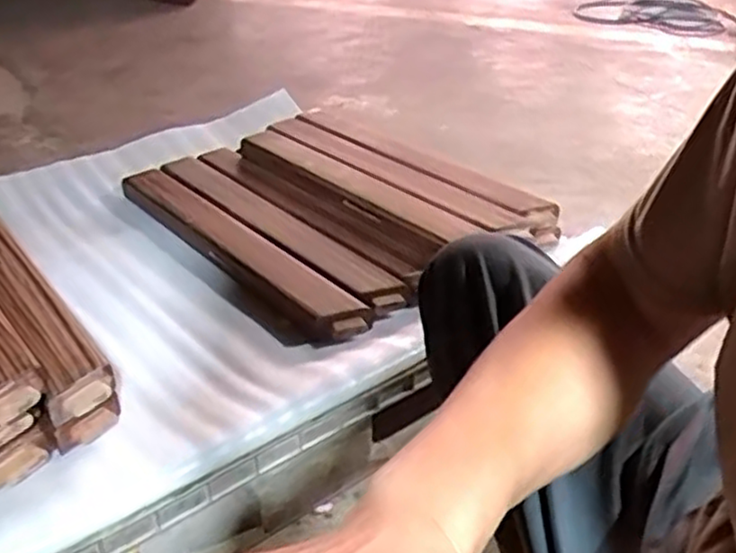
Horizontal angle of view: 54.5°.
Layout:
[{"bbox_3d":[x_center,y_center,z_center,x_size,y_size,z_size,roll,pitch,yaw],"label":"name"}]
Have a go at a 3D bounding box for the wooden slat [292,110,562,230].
[{"bbox_3d":[0.077,-0.236,1.359,0.099,0.021,0.642,-21,38,-32],"label":"wooden slat"}]

